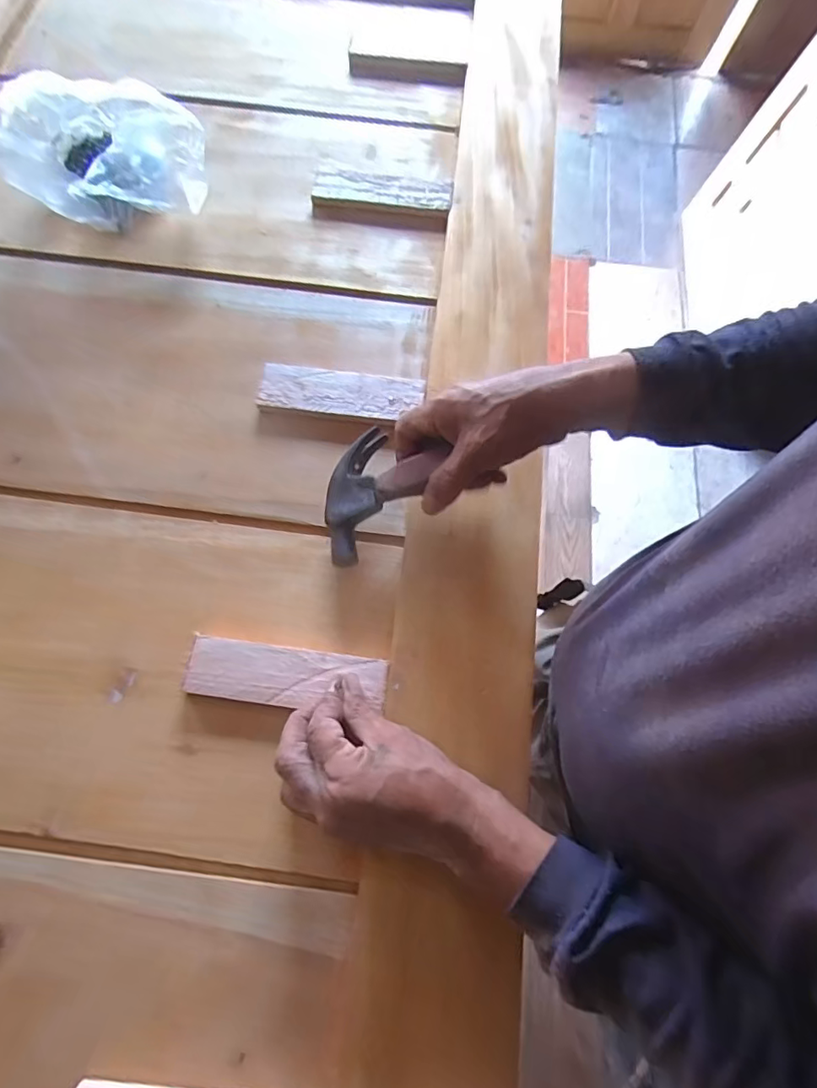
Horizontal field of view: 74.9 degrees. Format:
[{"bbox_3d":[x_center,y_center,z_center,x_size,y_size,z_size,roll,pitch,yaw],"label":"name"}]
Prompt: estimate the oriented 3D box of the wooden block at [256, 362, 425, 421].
[{"bbox_3d":[-0.064,-0.143,0.506,0.151,0.014,0.046,5,71,0],"label":"wooden block"}]

